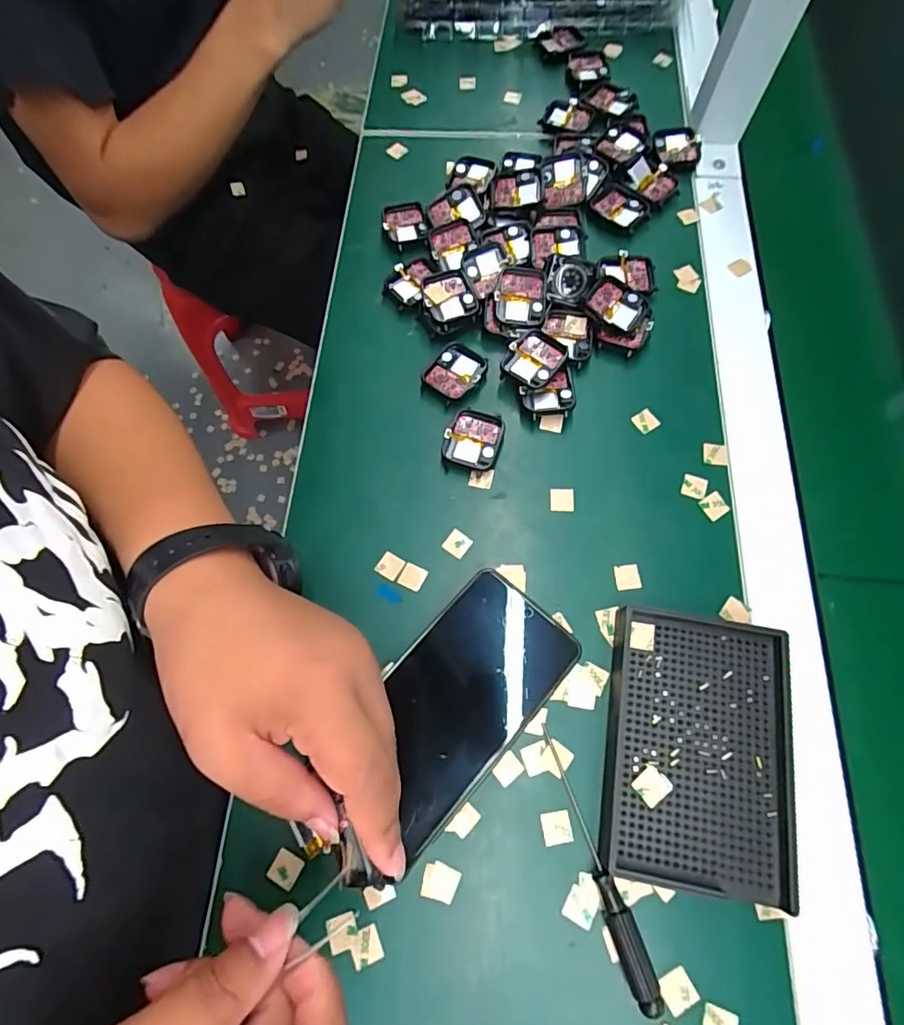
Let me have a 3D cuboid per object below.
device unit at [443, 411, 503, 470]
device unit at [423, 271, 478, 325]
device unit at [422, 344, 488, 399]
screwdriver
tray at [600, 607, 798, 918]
[{"bbox_3d":[0.015,-0.050,0.358,0.038,0.011,0.042,13,71,6],"label":"device unit"},{"bbox_3d":[-0.002,-0.162,0.391,0.036,0.016,0.040,-25,71,-8],"label":"device unit"},{"bbox_3d":[0.003,-0.103,0.377,0.037,0.013,0.042,42,76,15],"label":"device unit"},{"bbox_3d":[0.075,0.181,0.267,0.013,0.015,0.129,-18,70,-5],"label":"screwdriver"},{"bbox_3d":[0.135,0.128,0.282,0.092,0.020,0.136,9,70,5],"label":"tray"}]

